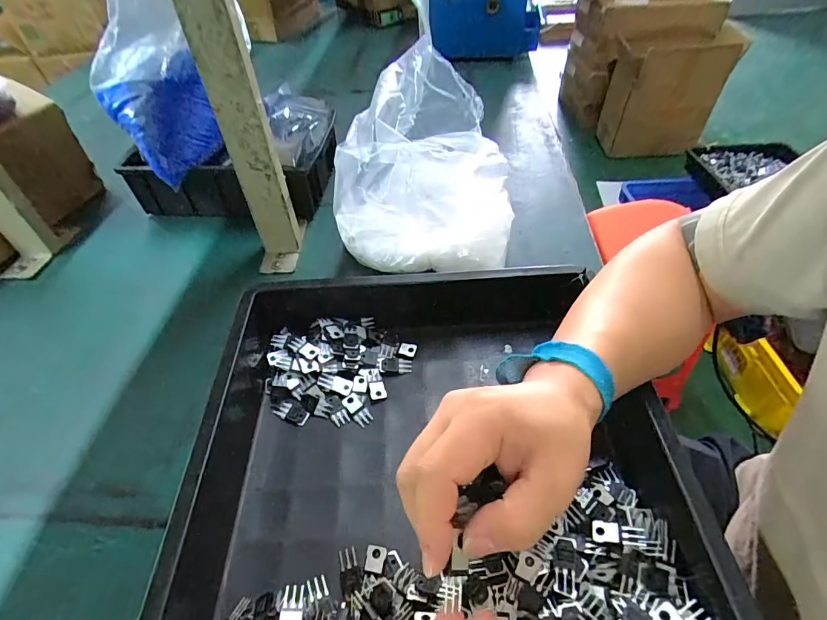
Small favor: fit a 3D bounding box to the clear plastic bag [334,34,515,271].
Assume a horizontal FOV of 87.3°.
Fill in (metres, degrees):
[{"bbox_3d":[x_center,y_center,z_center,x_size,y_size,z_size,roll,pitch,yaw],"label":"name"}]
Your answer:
[{"bbox_3d":[0.025,-0.136,0.486,0.155,0.212,0.196,30,56,27],"label":"clear plastic bag"}]

